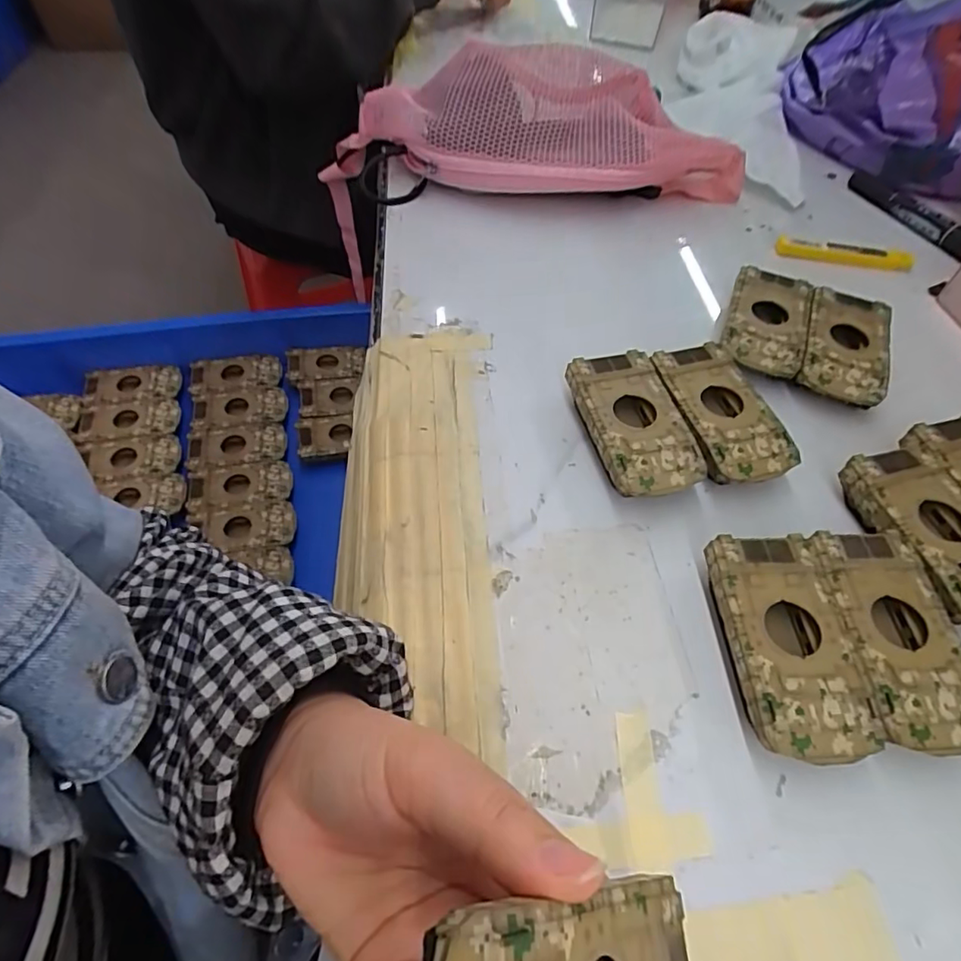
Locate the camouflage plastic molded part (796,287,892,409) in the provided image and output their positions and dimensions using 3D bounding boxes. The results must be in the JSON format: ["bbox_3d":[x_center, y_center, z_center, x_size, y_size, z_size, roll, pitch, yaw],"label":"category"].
[{"bbox_3d":[0.237,-0.086,0.366,0.051,0.022,0.090,20,57,12],"label":"camouflage plastic molded part"}]

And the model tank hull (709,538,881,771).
[{"bbox_3d":[0.136,0.074,0.253,0.049,0.024,0.095,-1,56,-2],"label":"model tank hull"}]

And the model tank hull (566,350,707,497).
[{"bbox_3d":[0.087,-0.030,0.323,0.052,0.026,0.095,-13,57,-10],"label":"model tank hull"}]

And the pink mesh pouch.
[{"bbox_3d":[0.051,-0.297,0.465,0.334,0.089,0.116,-1,56,-2],"label":"pink mesh pouch"}]

